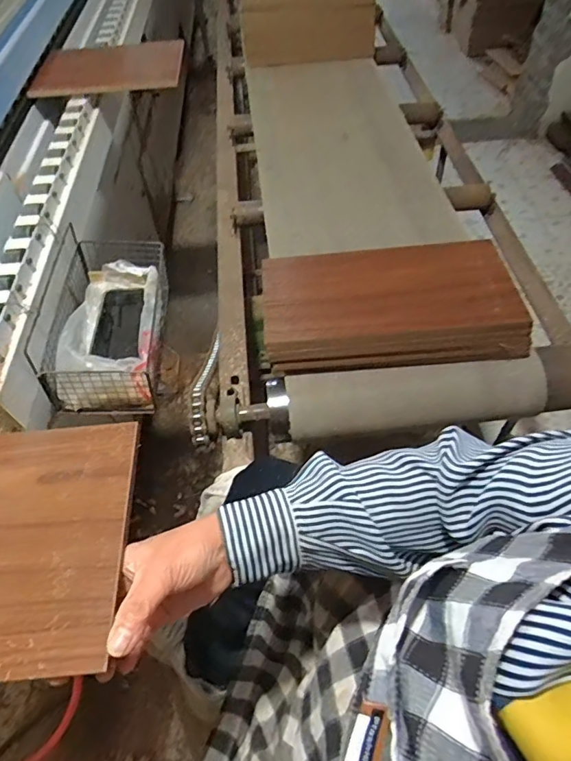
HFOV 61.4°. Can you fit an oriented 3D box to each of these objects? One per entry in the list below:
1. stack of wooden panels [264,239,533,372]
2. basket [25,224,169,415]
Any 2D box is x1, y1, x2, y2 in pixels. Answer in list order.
[{"bbox_3d":[0.164,-0.129,0.769,0.391,0.063,0.218,-1,53,0],"label":"stack of wooden panels"},{"bbox_3d":[-0.251,-0.098,0.690,0.135,0.124,0.264,-2,53,-1],"label":"basket"}]

